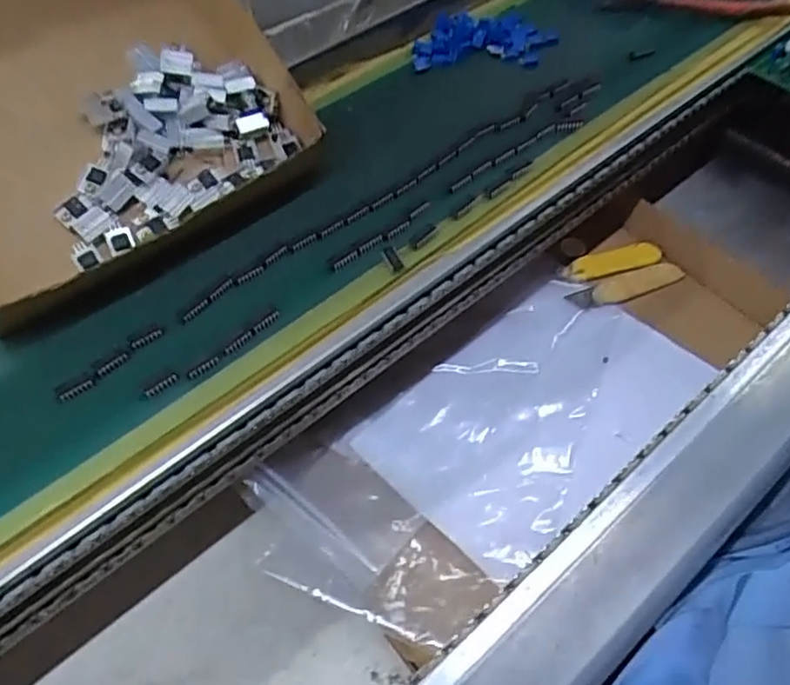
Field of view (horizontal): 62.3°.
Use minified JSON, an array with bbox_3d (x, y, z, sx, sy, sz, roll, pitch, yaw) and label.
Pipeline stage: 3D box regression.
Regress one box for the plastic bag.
[{"bbox_3d":[0.064,0.057,0.421,0.299,0.038,0.138,-36,59,-22],"label":"plastic bag"}]

